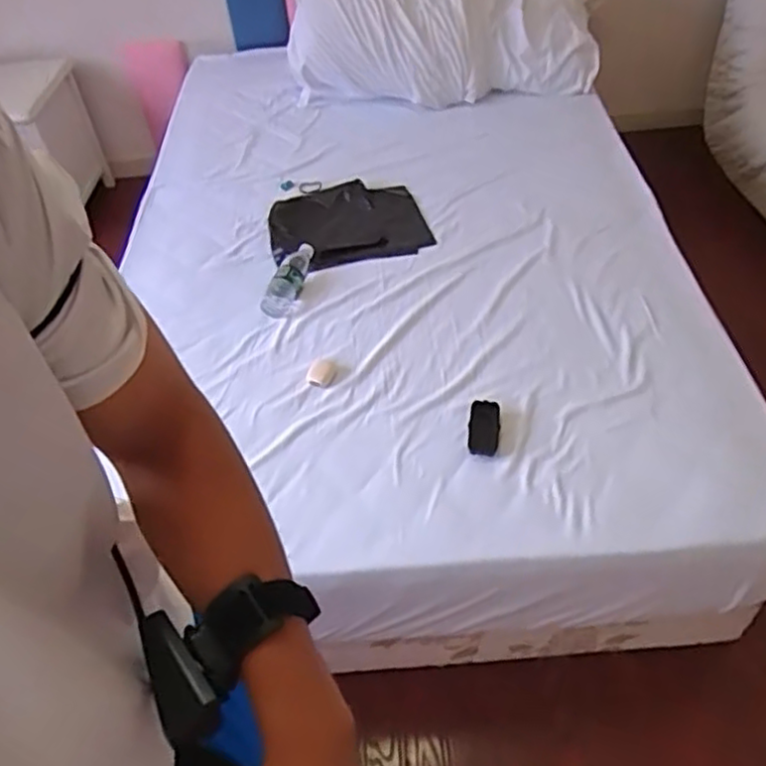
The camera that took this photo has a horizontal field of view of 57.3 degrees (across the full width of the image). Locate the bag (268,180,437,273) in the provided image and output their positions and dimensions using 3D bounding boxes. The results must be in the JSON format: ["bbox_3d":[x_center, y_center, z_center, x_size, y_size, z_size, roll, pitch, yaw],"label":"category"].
[{"bbox_3d":[-0.091,-0.404,1.785,0.392,0.052,0.371,-11,47,-4],"label":"bag"}]

